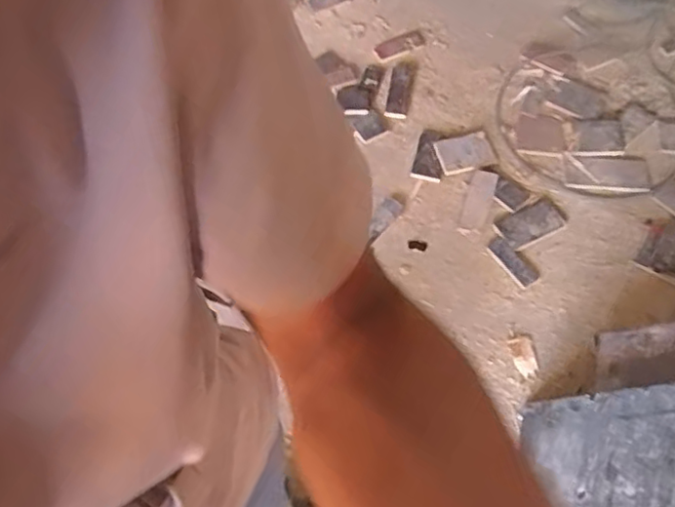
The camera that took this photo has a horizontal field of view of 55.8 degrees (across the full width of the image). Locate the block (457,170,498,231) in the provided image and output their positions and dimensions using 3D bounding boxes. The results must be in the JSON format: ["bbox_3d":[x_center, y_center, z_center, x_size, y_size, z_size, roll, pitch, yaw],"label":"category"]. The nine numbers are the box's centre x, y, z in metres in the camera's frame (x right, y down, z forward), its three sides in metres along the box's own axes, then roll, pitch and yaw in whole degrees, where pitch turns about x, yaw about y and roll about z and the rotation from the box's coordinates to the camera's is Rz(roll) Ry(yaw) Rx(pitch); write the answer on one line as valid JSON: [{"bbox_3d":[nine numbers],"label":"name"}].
[{"bbox_3d":[0.396,-0.149,1.796,0.069,0.014,0.184,17,78,13],"label":"block"}]

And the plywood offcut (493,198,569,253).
[{"bbox_3d":[0.529,-0.080,1.741,0.169,0.016,0.107,-25,62,-10],"label":"plywood offcut"}]

